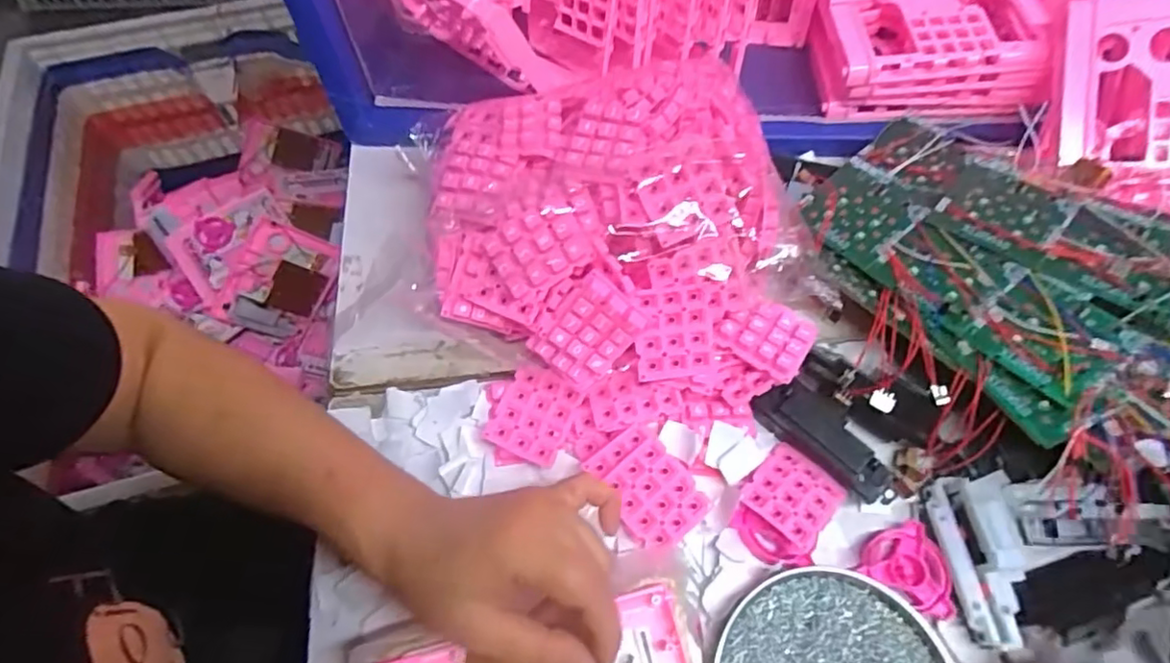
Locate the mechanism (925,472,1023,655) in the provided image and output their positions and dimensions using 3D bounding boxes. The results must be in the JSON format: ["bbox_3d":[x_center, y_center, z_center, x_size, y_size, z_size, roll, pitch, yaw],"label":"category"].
[{"bbox_3d":[0.236,0.134,0.352,0.038,0.025,0.094,-1,63,0],"label":"mechanism"}]

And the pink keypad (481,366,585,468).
[{"bbox_3d":[-0.034,0.055,0.399,0.050,0.006,0.057,22,71,15],"label":"pink keypad"}]

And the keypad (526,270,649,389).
[{"bbox_3d":[0.002,0.001,0.374,0.051,0.070,0.010,38,29,-7],"label":"keypad"}]

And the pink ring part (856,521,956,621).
[{"bbox_3d":[0.200,0.141,0.365,0.055,0.013,0.048,28,66,14],"label":"pink ring part"}]

